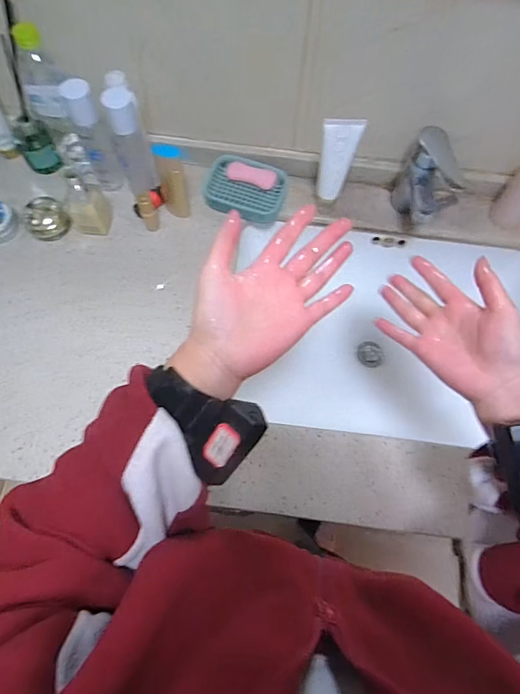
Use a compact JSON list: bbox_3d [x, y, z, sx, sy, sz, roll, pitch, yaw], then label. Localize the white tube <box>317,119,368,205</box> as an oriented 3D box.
[{"bbox_3d":[0.119,-0.289,0.649,0.056,0.136,0.037,13,69,3],"label":"white tube"}]

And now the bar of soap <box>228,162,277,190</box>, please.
[{"bbox_3d":[-0.015,-0.304,0.726,0.088,0.012,0.034,17,69,5],"label":"bar of soap"}]

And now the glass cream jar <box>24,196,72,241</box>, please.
[{"bbox_3d":[-0.363,-0.219,0.693,0.064,0.035,0.074,-39,75,-16],"label":"glass cream jar"}]

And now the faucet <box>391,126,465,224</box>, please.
[{"bbox_3d":[0.267,-0.247,0.671,0.078,0.137,0.127,18,69,5],"label":"faucet"}]

